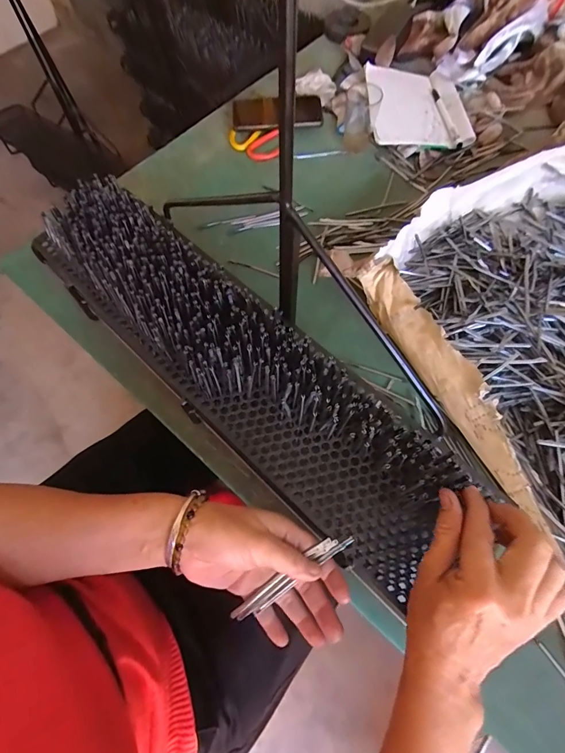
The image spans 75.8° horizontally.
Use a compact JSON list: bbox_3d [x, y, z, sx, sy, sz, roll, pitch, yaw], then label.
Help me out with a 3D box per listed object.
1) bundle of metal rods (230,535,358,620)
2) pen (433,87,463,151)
[{"bbox_3d":[0.007,0.166,0.304,0.120,0.006,0.014,-35,71,1],"label":"bundle of metal rods"},{"bbox_3d":[0.291,-0.465,0.650,0.013,0.012,0.153,-9,68,-2],"label":"pen"}]

